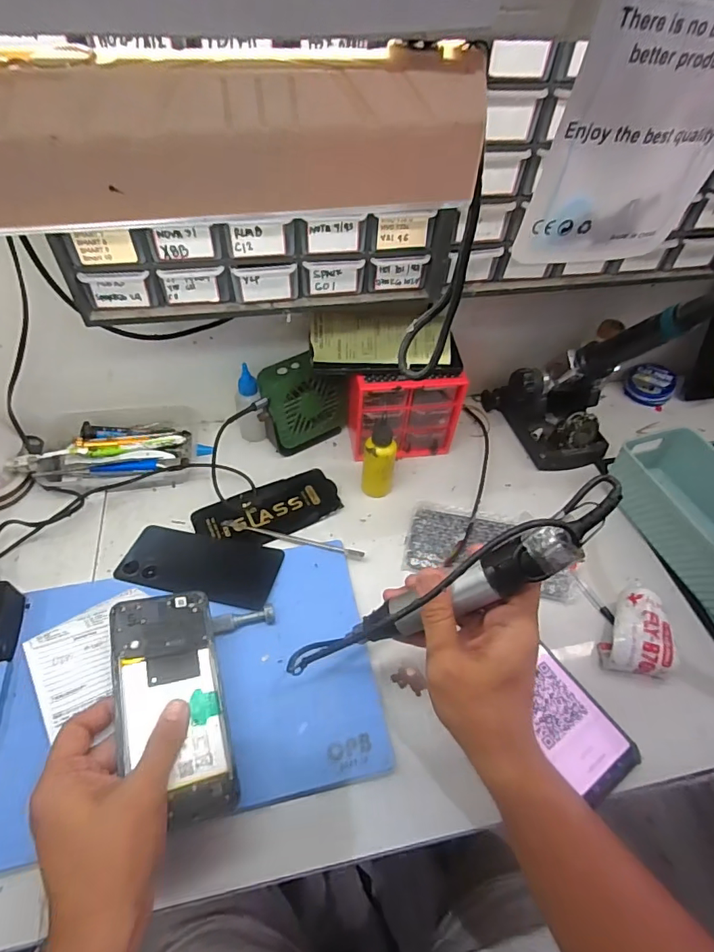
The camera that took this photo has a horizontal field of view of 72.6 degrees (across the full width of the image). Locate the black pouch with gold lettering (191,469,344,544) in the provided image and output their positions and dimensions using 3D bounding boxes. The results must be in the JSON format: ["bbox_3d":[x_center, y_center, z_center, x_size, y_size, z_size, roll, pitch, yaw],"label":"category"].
[{"bbox_3d":[-0.099,0.040,0.555,0.158,0.008,0.070,-21,54,-20],"label":"black pouch with gold lettering"}]

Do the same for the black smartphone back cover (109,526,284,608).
[{"bbox_3d":[-0.162,0.090,0.503,0.160,0.010,0.075,11,50,6],"label":"black smartphone back cover"}]

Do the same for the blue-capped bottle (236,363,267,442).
[{"bbox_3d":[-0.131,-0.085,0.587,0.028,0.102,0.030,-14,52,-15],"label":"blue-capped bottle"}]

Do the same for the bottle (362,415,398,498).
[{"bbox_3d":[0.026,-0.016,0.547,0.032,0.100,0.032,31,55,22],"label":"bottle"}]

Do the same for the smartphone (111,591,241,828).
[{"bbox_3d":[-0.138,0.164,0.361,0.073,0.006,0.160,-4,54,-27],"label":"smartphone"}]

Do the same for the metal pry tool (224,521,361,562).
[{"bbox_3d":[-0.069,0.066,0.526,0.157,0.013,0.011,13,50,8],"label":"metal pry tool"}]

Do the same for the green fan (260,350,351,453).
[{"bbox_3d":[-0.062,-0.088,0.590,0.112,0.113,0.049,-27,56,-24],"label":"green fan"}]

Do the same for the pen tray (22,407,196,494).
[{"bbox_3d":[-0.287,-0.028,0.574,0.186,0.044,0.107,-8,50,-10],"label":"pen tray"}]

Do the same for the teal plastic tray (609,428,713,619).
[{"bbox_3d":[0.385,0.057,0.529,0.106,0.069,0.247,-14,52,-15],"label":"teal plastic tray"}]

